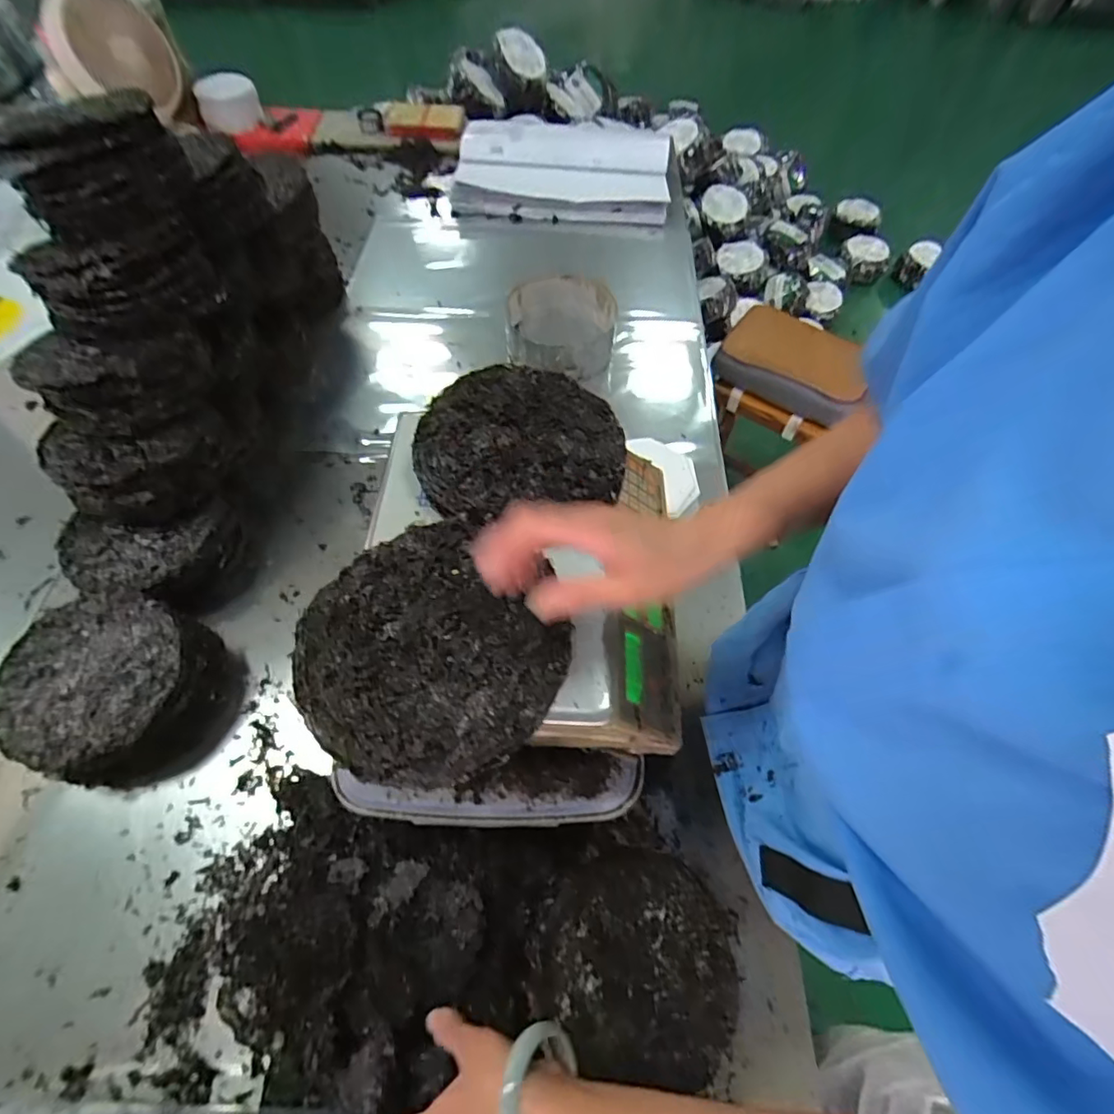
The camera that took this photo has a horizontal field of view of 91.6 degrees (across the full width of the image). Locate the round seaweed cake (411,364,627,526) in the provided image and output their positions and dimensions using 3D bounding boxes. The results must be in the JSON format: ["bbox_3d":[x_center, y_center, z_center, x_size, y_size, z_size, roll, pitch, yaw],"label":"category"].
[{"bbox_3d":[-0.039,-0.119,0.535,0.199,0.019,0.182,1,60,-1],"label":"round seaweed cake"}]

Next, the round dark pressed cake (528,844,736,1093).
[{"bbox_3d":[0.074,0.405,0.558,0.202,0.039,0.180,7,61,3],"label":"round dark pressed cake"}]

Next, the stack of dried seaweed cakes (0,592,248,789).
[{"bbox_3d":[-0.517,0.158,0.647,0.212,0.106,0.198,22,62,11],"label":"stack of dried seaweed cakes"}]

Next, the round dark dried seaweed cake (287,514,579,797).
[{"bbox_3d":[-0.095,0.069,0.410,0.189,0.018,0.188,1,60,-1],"label":"round dark dried seaweed cake"}]

